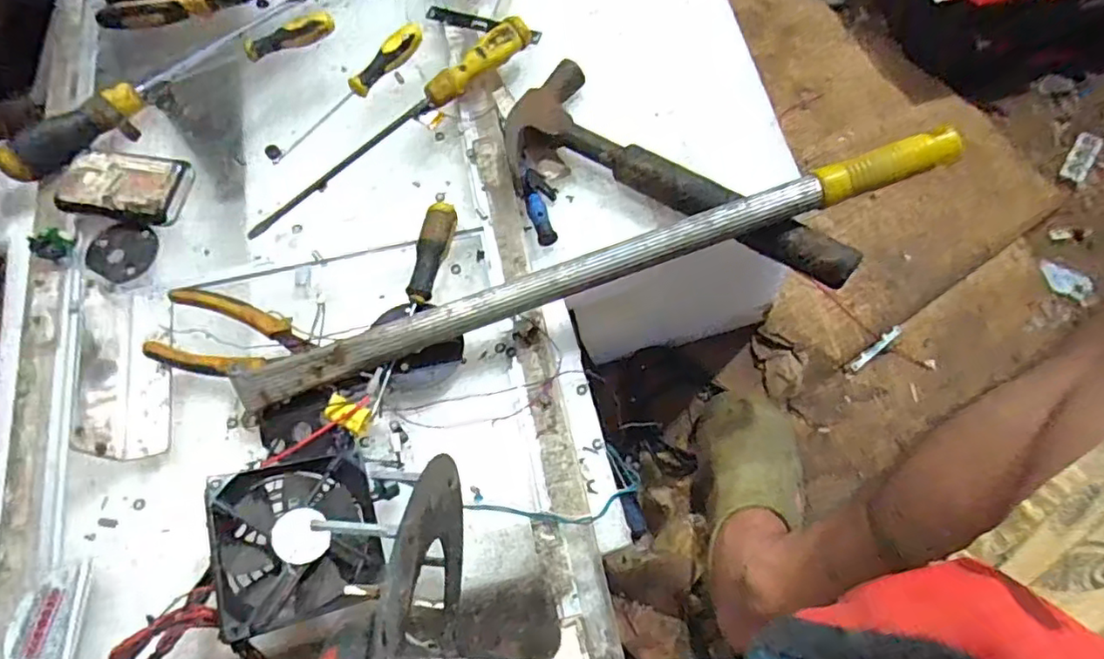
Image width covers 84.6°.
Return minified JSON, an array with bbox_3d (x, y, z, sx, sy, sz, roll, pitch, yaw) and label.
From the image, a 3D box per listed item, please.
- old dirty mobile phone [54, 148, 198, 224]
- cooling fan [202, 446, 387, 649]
[{"bbox_3d":[-0.353,-0.119,0.503,0.094,0.020,0.059,5,70,4],"label":"old dirty mobile phone"},{"bbox_3d":[-0.156,0.130,0.376,0.094,0.024,0.091,-4,65,-36],"label":"cooling fan"}]

